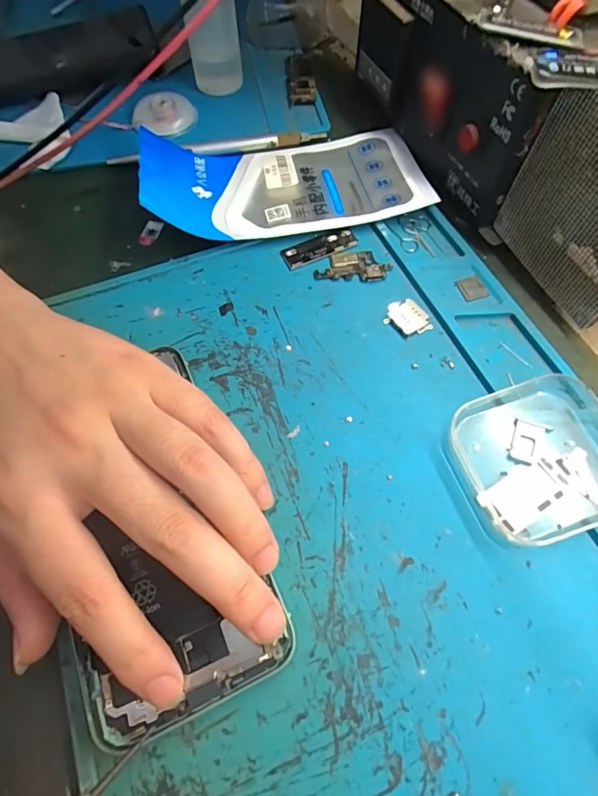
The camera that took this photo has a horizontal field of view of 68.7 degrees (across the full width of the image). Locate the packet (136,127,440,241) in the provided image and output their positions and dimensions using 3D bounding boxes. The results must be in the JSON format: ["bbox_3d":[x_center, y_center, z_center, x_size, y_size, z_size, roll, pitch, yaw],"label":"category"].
[{"bbox_3d":[-0.010,-0.136,0.262,0.162,0.029,0.083,-8,63,-3],"label":"packet"}]

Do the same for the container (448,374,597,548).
[{"bbox_3d":[0.107,0.023,0.187,0.072,0.018,0.064,-18,64,-8],"label":"container"}]

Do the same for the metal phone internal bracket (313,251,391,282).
[{"bbox_3d":[0.030,-0.074,0.244,0.041,0.004,0.021,4,63,3],"label":"metal phone internal bracket"}]

